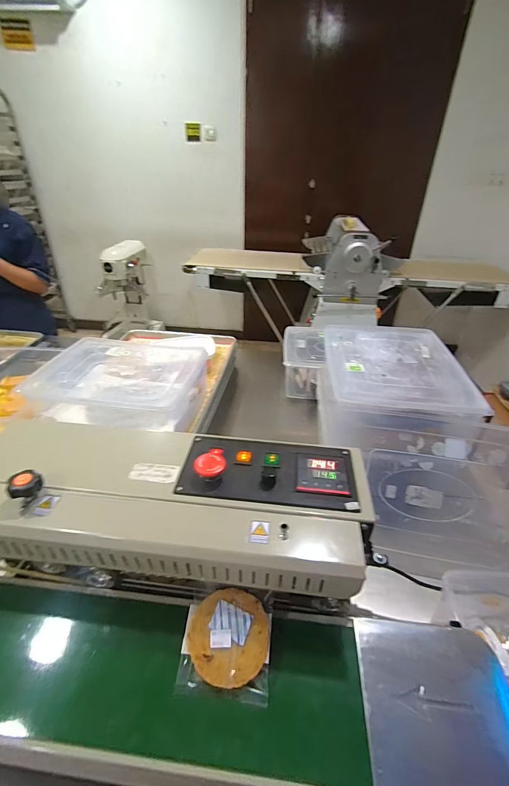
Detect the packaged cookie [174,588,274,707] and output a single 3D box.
[{"bbox_3d":[-0.030,0.278,0.394,0.097,0.008,0.099,5,57,2],"label":"packaged cookie"}]

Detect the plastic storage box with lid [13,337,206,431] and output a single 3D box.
[{"bbox_3d":[-0.320,-0.024,0.896,0.368,0.112,0.274,4,33,4],"label":"plastic storage box with lid"}]

